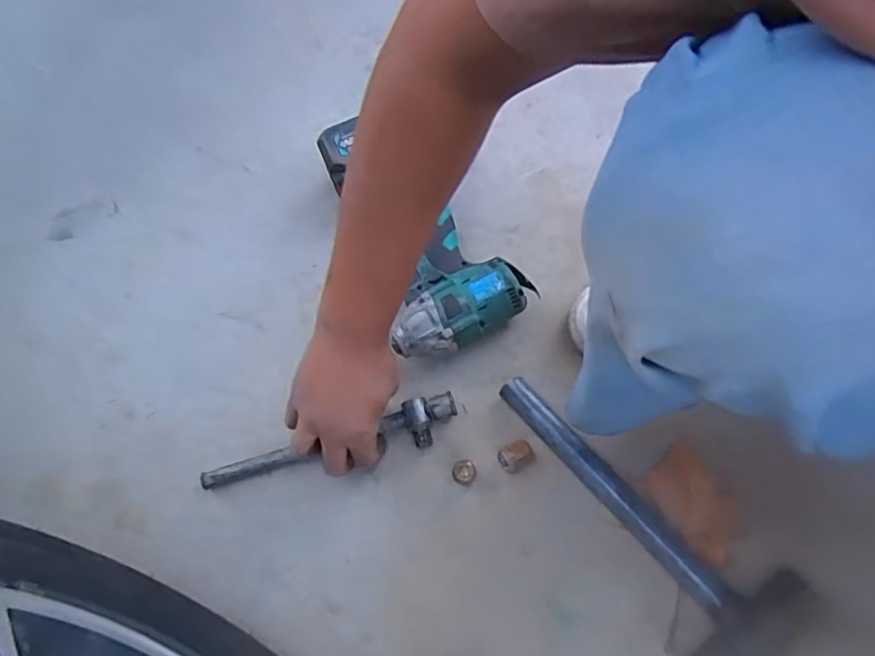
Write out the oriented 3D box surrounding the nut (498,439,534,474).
[{"bbox_3d":[0.071,0.116,0.548,0.030,0.019,0.023,-29,72,-8],"label":"nut"}]

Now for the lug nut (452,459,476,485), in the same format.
[{"bbox_3d":[0.023,0.130,0.540,0.020,0.027,0.021,-1,71,2],"label":"lug nut"}]

